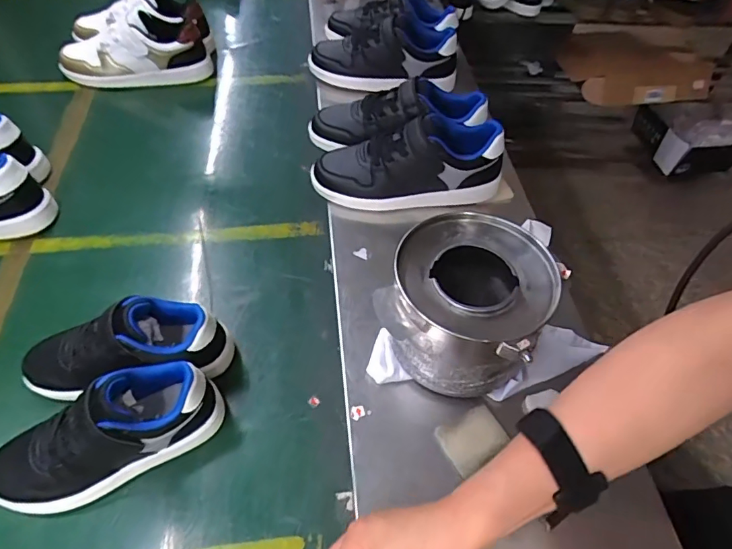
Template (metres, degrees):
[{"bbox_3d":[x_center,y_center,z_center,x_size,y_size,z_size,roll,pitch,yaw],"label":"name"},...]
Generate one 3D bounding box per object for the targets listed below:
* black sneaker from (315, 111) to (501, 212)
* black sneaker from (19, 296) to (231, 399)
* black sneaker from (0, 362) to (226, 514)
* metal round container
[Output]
[{"bbox_3d":[0.053,-0.132,0.592,0.231,0.118,0.074,-4,54,-7],"label":"black sneaker"},{"bbox_3d":[-0.230,0.074,0.454,0.190,0.092,0.070,-12,55,-13],"label":"black sneaker"},{"bbox_3d":[-0.223,0.137,0.408,0.186,0.091,0.068,-22,58,-19],"label":"black sneaker"},{"bbox_3d":[0.093,0.031,0.454,0.130,0.118,0.138,2,53,-3],"label":"metal round container"}]

